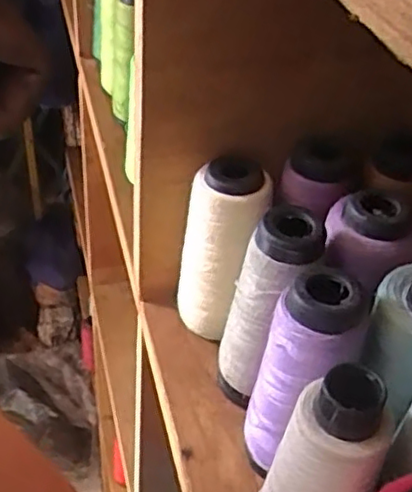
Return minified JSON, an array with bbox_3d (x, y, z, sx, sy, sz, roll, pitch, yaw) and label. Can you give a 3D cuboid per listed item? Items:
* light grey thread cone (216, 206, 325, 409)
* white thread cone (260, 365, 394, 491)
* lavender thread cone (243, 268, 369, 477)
[{"bbox_3d":[0.030,0.035,0.332,0.036,0.114,0.034,15,43,11],"label":"light grey thread cone"},{"bbox_3d":[0.046,0.093,0.263,0.038,0.104,0.035,26,46,22],"label":"white thread cone"},{"bbox_3d":[0.042,0.059,0.300,0.038,0.105,0.039,0,42,-6],"label":"lavender thread cone"}]

